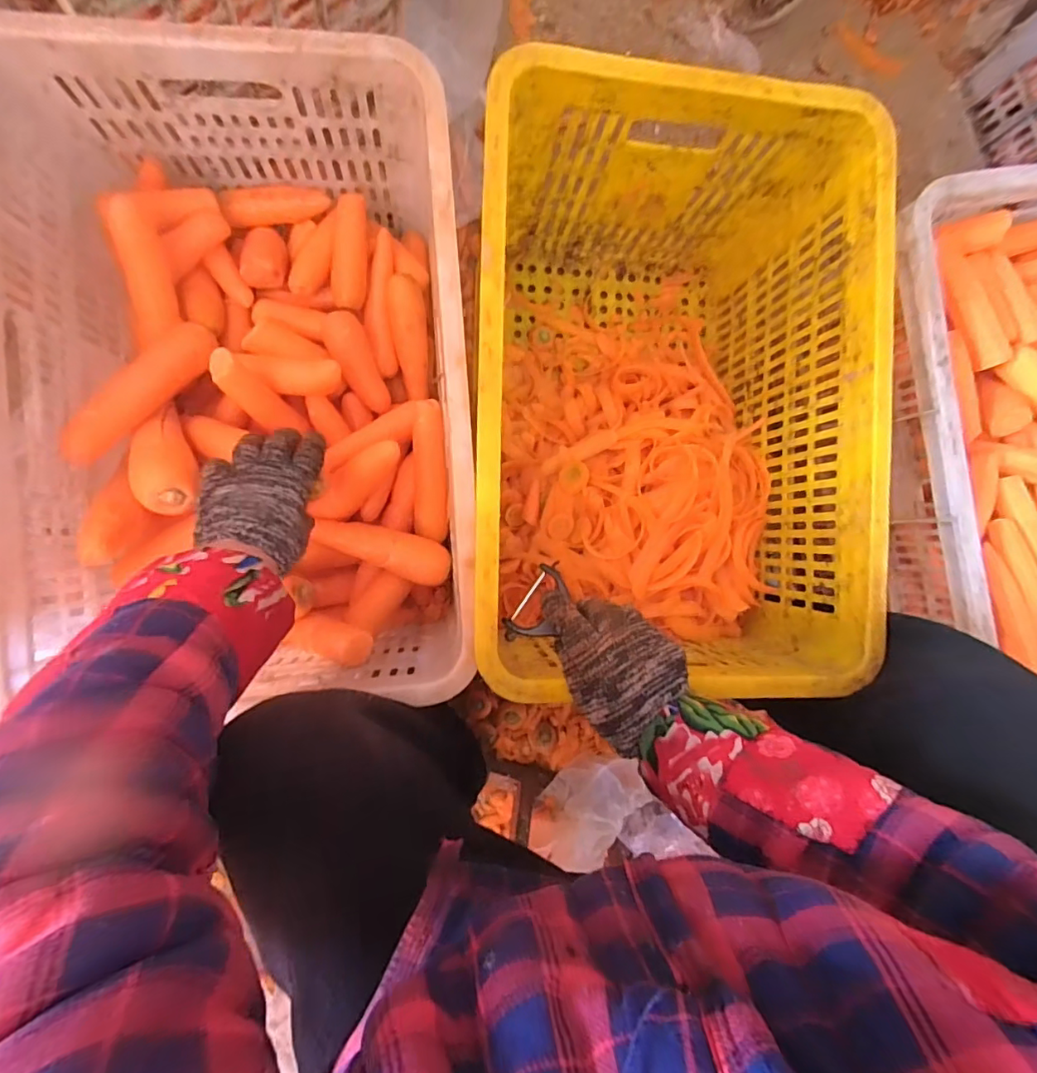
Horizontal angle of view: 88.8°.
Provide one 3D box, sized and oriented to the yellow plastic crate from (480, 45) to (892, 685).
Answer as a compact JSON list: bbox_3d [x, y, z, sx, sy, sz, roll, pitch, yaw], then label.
[{"bbox_3d":[0.127,-0.127,0.580,0.352,0.290,0.510,2,89,-9],"label":"yellow plastic crate"}]

